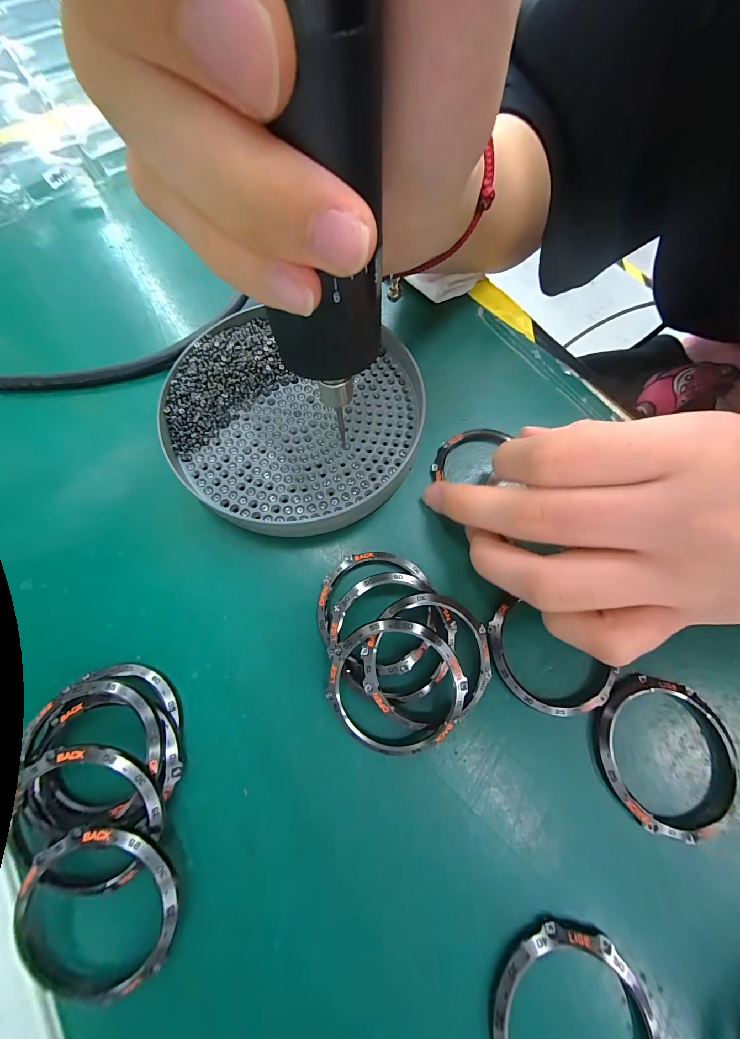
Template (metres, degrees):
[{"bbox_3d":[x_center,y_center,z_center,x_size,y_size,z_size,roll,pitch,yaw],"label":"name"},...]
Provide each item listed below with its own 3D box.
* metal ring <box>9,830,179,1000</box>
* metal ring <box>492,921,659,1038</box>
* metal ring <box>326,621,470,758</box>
[{"bbox_3d":[-0.081,0.119,0.102,0.045,0.004,0.048,0,87,-3],"label":"metal ring"},{"bbox_3d":[0.059,0.148,0.096,0.046,0.009,0.047,0,72,1],"label":"metal ring"},{"bbox_3d":[0.009,0.058,0.119,0.047,0.004,0.046,0,88,4],"label":"metal ring"}]

